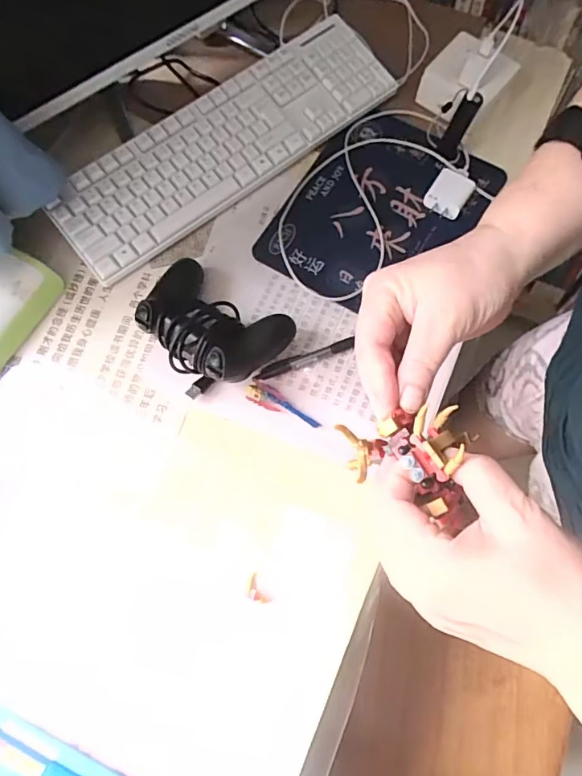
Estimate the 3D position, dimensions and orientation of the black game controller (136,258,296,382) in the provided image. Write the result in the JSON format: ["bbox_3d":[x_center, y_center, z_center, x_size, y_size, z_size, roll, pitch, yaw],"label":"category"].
[{"bbox_3d":[-0.079,-0.061,0.479,0.144,0.063,0.102,34,75,10],"label":"black game controller"}]

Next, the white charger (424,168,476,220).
[{"bbox_3d":[0.182,-0.223,0.550,0.044,0.025,0.045,34,75,10],"label":"white charger"}]

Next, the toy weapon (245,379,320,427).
[{"bbox_3d":[-0.008,0.019,0.479,0.080,0.015,0.019,28,74,8],"label":"toy weapon"}]

